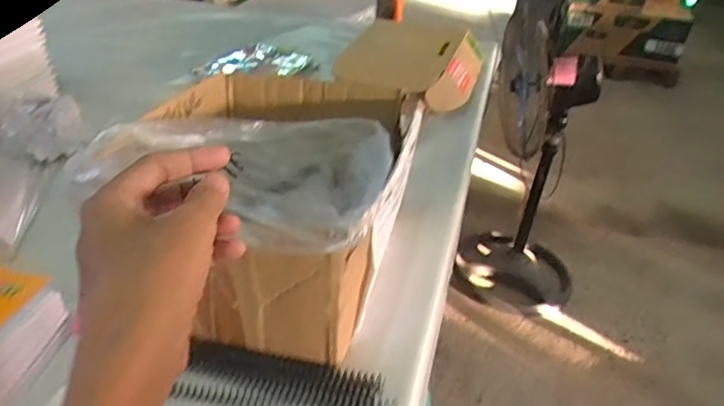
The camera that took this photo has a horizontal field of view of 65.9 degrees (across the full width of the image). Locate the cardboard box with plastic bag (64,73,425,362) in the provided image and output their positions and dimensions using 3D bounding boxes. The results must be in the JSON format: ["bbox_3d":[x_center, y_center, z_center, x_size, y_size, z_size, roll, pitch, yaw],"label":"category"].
[{"bbox_3d":[-0.095,0.000,0.598,0.268,0.184,0.308,11,35,10],"label":"cardboard box with plastic bag"}]

